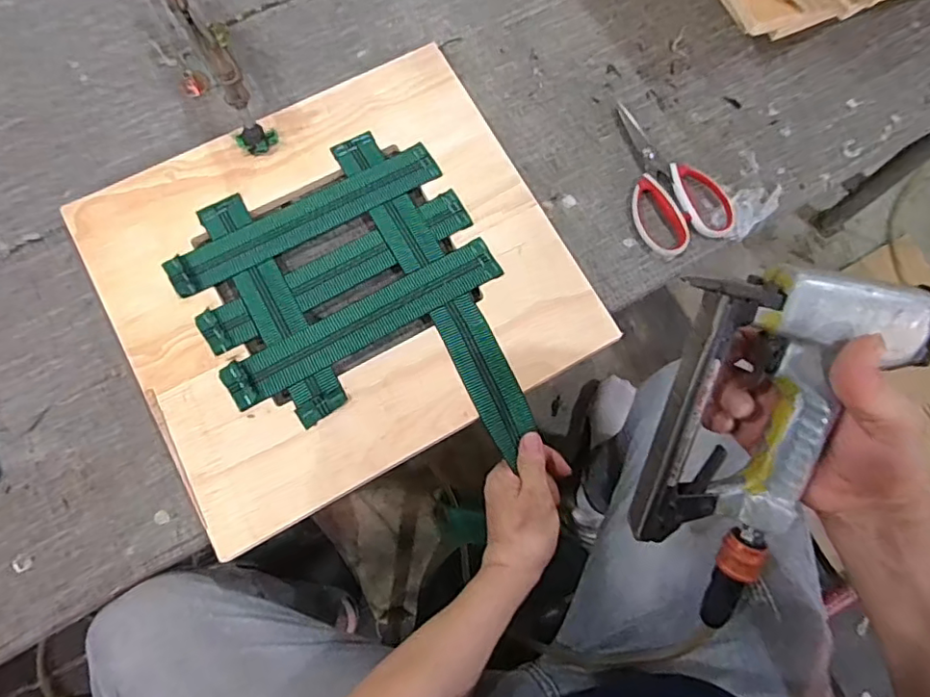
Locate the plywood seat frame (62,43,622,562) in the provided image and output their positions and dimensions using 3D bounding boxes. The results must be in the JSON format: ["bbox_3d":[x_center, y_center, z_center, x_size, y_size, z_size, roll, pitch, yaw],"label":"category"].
[{"bbox_3d":[-0.124,-0.076,0.573,0.421,0.018,0.390,-28,75,-9],"label":"plywood seat frame"}]

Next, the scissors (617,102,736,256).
[{"bbox_3d":[0.213,-0.191,0.616,0.102,0.011,0.182,-21,74,-7],"label":"scissors"}]

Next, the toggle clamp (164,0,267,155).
[{"bbox_3d":[-0.290,-0.340,0.601,0.063,0.108,0.287,-25,75,-9],"label":"toggle clamp"}]

